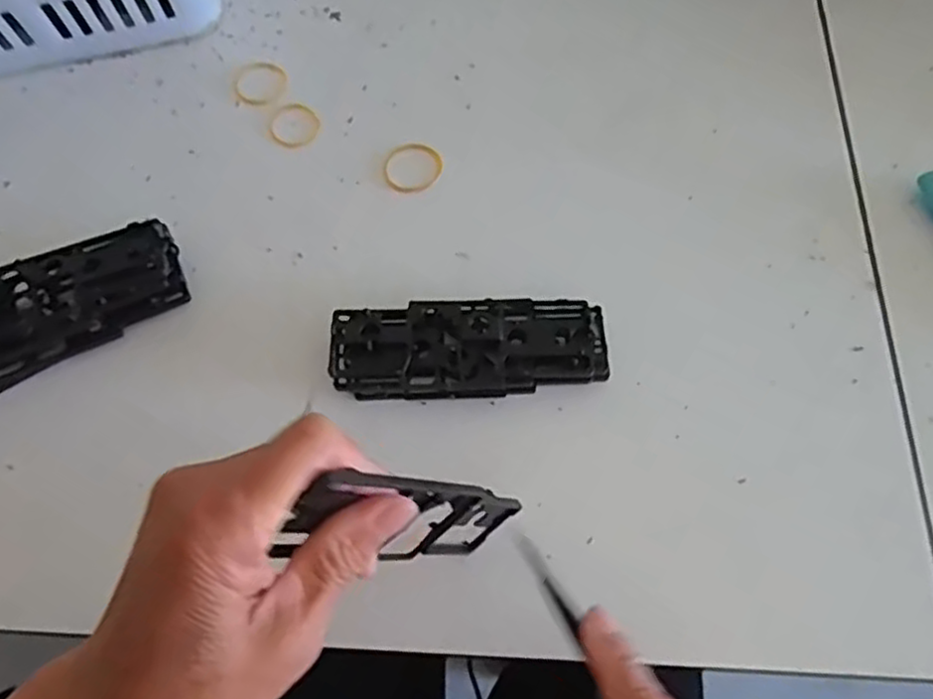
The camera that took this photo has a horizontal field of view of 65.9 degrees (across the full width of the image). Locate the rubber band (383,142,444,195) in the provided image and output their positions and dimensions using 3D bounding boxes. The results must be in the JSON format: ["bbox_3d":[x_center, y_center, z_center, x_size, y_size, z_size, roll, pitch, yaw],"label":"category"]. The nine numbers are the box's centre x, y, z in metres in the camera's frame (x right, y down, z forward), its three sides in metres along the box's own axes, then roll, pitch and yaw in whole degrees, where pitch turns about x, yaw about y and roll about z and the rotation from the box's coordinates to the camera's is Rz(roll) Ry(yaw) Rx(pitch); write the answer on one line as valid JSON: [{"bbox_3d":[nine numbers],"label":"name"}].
[{"bbox_3d":[-0.030,-0.100,0.391,0.031,0.004,0.034,-1,65,1],"label":"rubber band"}]

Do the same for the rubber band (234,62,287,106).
[{"bbox_3d":[-0.121,-0.156,0.421,0.030,0.004,0.033,-1,65,1],"label":"rubber band"}]

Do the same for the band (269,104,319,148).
[{"bbox_3d":[-0.098,-0.127,0.409,0.028,0.004,0.029,-1,65,1],"label":"band"}]

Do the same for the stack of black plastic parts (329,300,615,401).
[{"bbox_3d":[0.002,0.000,0.340,0.127,0.018,0.045,-3,65,0],"label":"stack of black plastic parts"}]

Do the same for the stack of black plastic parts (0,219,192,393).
[{"bbox_3d":[-0.200,-0.021,0.346,0.125,0.025,0.048,-27,67,-11],"label":"stack of black plastic parts"}]

